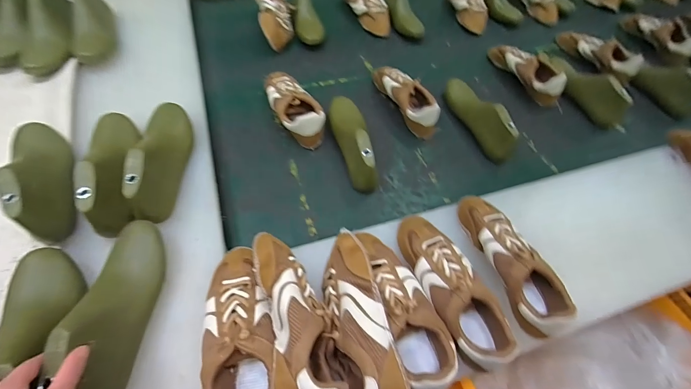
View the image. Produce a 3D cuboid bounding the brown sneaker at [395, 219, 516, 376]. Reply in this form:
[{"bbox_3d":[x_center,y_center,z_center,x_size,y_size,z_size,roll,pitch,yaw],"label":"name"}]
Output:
[{"bbox_3d":[0.147,0.124,0.436,0.074,0.072,0.214,-18,62,-13],"label":"brown sneaker"}]

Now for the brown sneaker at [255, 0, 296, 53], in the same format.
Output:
[{"bbox_3d":[-0.183,-0.476,0.819,0.095,0.071,0.217,-11,61,-9],"label":"brown sneaker"}]

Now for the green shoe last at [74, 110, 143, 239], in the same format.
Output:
[{"bbox_3d":[-0.374,-0.052,0.489,0.066,0.079,0.240,-17,62,-12],"label":"green shoe last"}]

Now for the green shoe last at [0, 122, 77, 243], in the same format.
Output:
[{"bbox_3d":[-0.480,-0.048,0.477,0.064,0.085,0.241,-33,66,-19],"label":"green shoe last"}]

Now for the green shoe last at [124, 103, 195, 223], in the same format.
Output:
[{"bbox_3d":[-0.304,-0.070,0.511,0.071,0.088,0.237,-9,60,-8],"label":"green shoe last"}]

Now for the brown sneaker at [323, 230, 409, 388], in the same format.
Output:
[{"bbox_3d":[0.014,0.156,0.395,0.080,0.071,0.230,-10,60,-8],"label":"brown sneaker"}]

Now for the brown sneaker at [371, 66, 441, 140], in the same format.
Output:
[{"bbox_3d":[0.135,-0.234,0.710,0.082,0.069,0.232,-25,64,-16],"label":"brown sneaker"}]

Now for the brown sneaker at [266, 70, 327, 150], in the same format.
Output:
[{"bbox_3d":[-0.118,-0.197,0.666,0.083,0.066,0.217,-27,64,-17],"label":"brown sneaker"}]

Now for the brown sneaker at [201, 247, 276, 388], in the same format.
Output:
[{"bbox_3d":[-0.132,0.169,0.389,0.084,0.074,0.218,-8,60,-7],"label":"brown sneaker"}]

